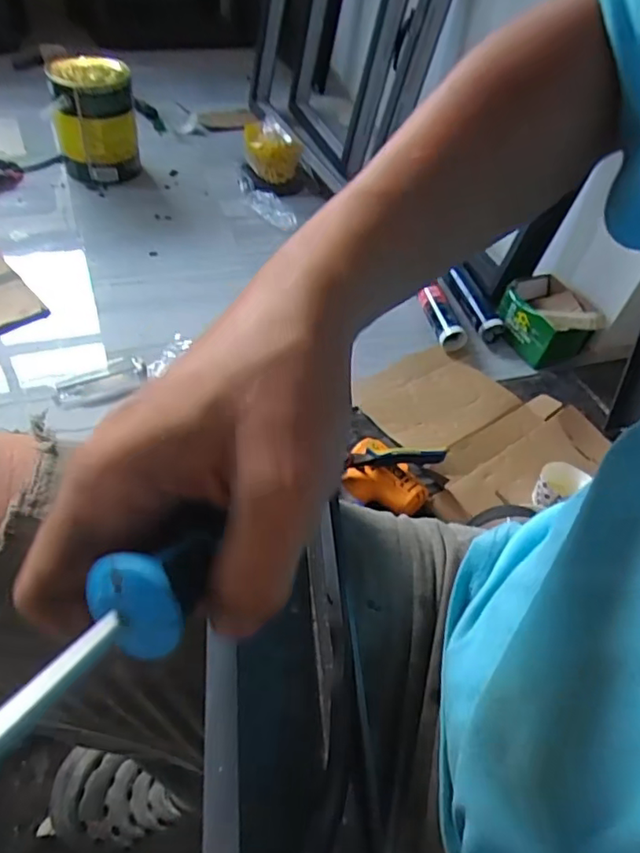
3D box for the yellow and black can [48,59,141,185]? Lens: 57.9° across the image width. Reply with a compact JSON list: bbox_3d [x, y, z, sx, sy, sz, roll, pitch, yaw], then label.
[{"bbox_3d":[-0.484,-0.656,1.254,0.162,0.208,0.161,-7,50,-13],"label":"yellow and black can"}]

